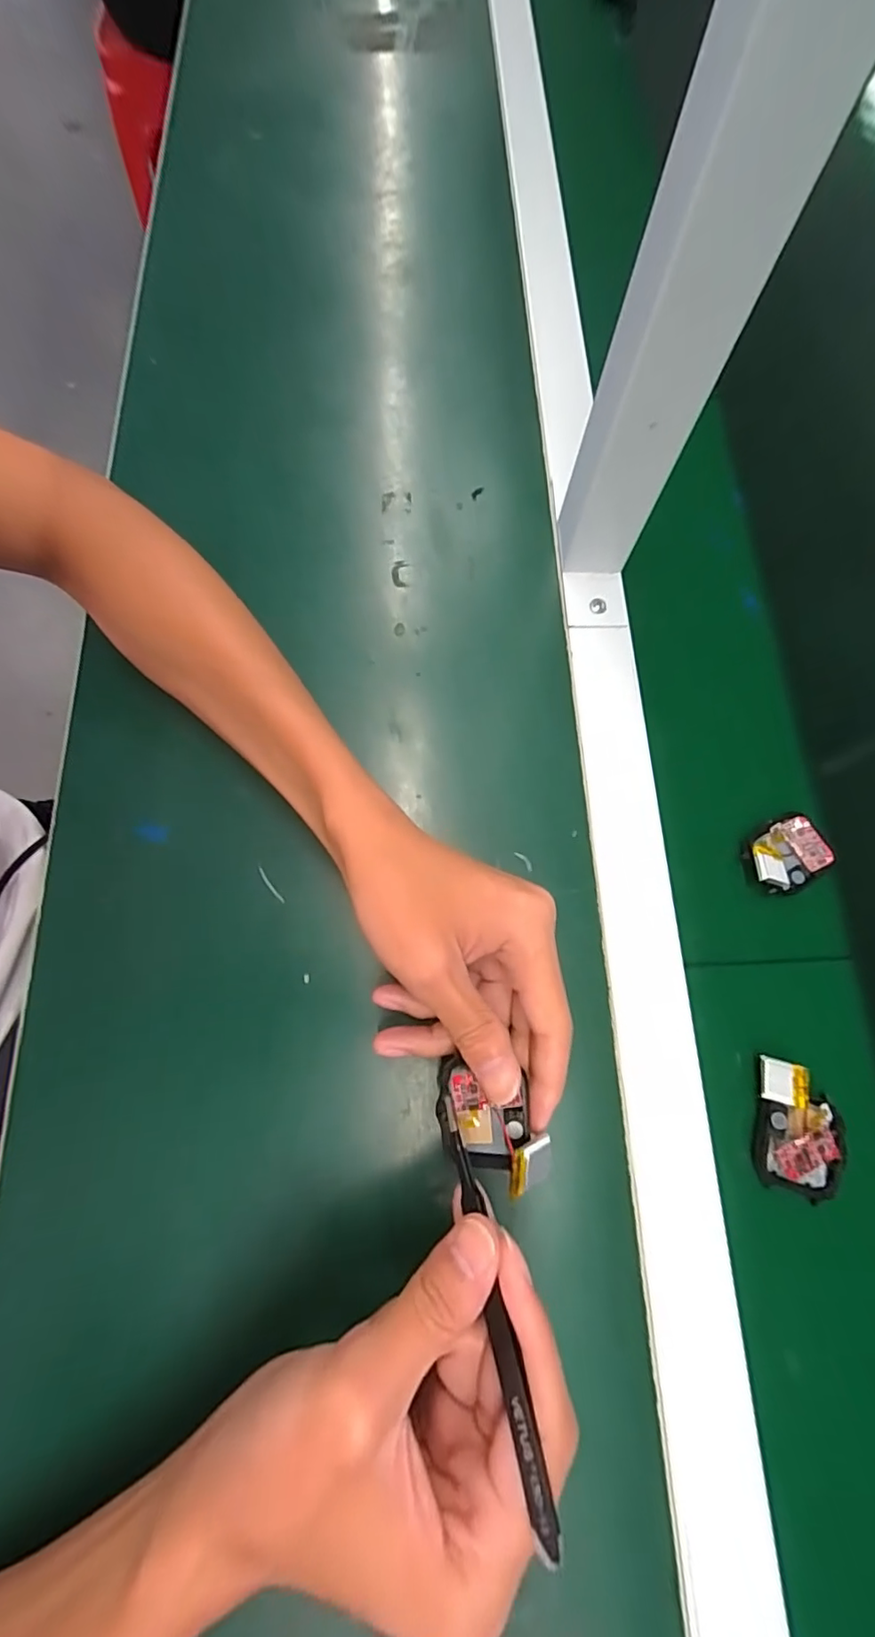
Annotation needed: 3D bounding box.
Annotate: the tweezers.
[{"bbox_3d":[0.019,0.159,0.185,0.008,0.006,0.117,-13,52,-5],"label":"tweezers"}]

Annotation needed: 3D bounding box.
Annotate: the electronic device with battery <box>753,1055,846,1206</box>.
[{"bbox_3d":[0.176,0.150,0.263,0.039,0.010,0.059,5,82,3],"label":"electronic device with battery"}]

